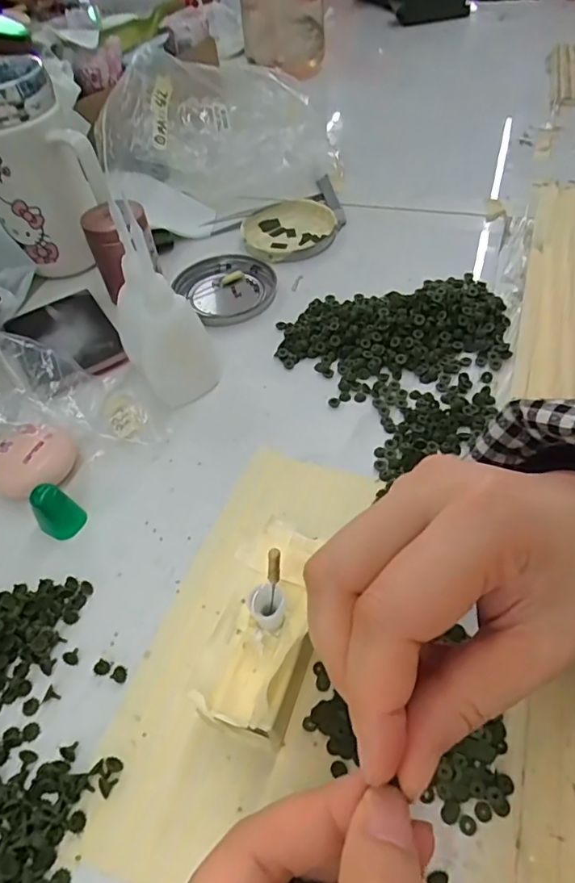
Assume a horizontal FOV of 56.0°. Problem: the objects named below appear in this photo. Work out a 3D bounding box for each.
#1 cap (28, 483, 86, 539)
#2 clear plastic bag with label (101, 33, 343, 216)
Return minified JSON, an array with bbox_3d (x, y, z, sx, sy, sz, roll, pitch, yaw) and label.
[{"bbox_3d":[-0.121,0.035,0.282,0.015,0.028,0.020,29,58,26],"label":"cap"},{"bbox_3d":[-0.054,-0.297,0.506,0.202,0.097,0.135,0,50,5],"label":"clear plastic bag with label"}]

